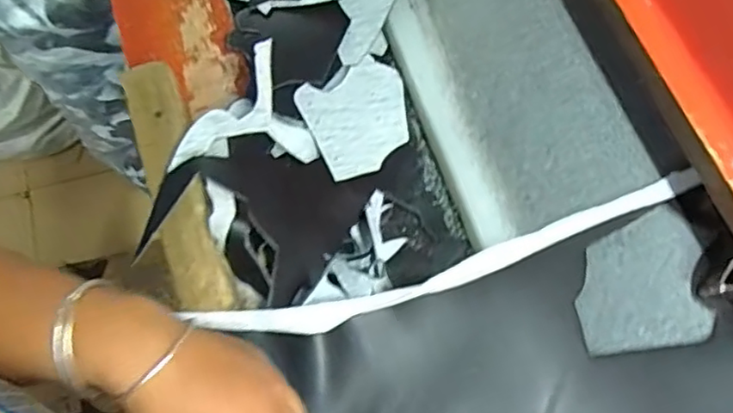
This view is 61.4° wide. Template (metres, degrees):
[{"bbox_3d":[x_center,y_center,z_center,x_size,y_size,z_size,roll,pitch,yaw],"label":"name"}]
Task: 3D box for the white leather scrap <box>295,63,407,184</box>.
[{"bbox_3d":[-0.009,-0.086,0.563,0.115,0.009,0.083,-32,74,-27],"label":"white leather scrap"}]

